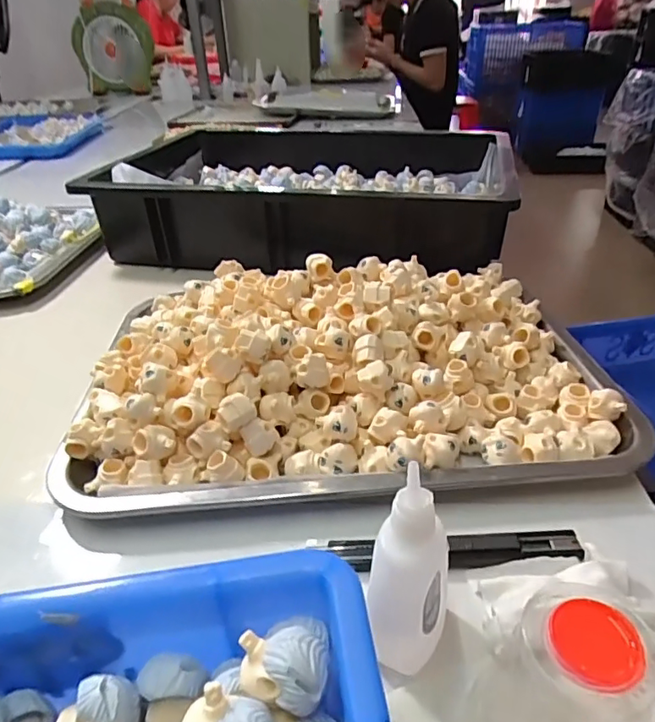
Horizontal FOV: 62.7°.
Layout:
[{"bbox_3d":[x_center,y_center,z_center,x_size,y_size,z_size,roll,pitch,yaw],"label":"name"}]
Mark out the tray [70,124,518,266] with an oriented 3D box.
[{"bbox_3d":[-0.029,-0.215,0.658,0.463,0.086,0.322,5,34,10],"label":"tray"}]

